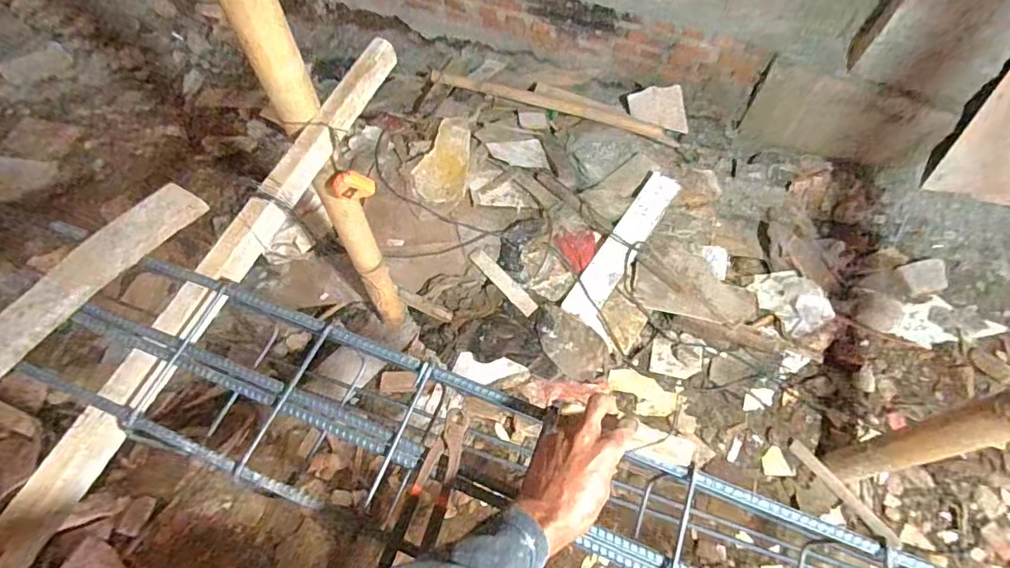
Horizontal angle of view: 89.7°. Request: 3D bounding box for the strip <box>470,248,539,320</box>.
[{"bbox_3d":[-0.005,-0.007,1.539,0.049,0.016,0.269,-37,69,-18],"label":"strip"}]

